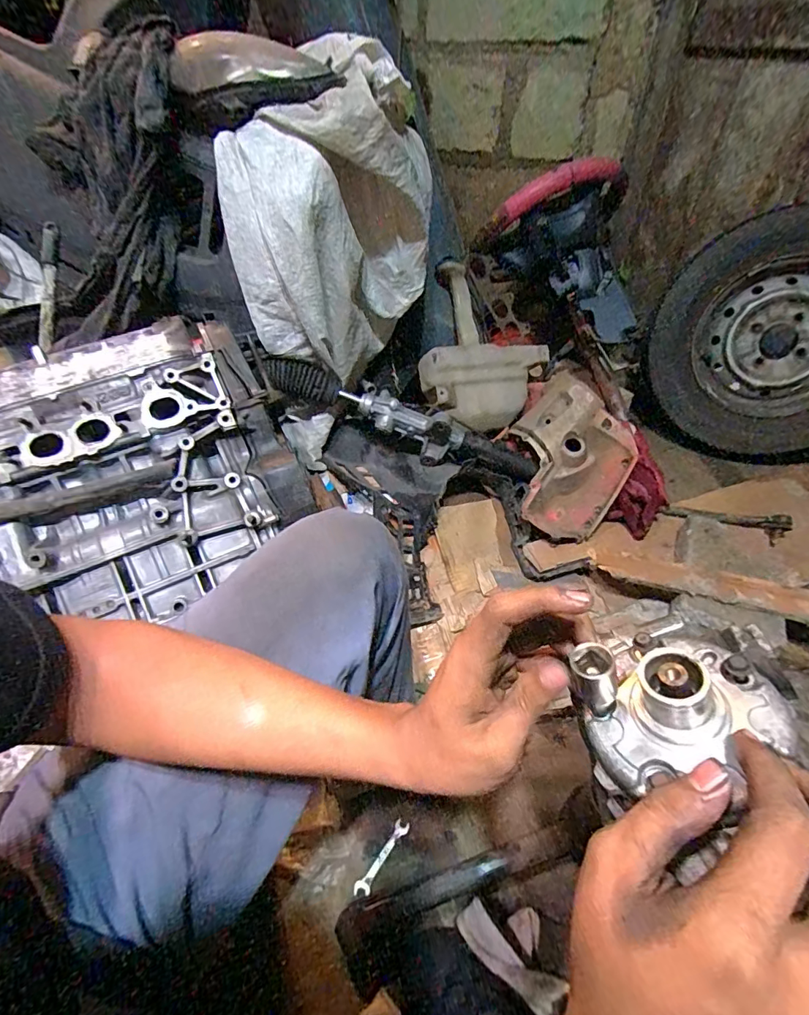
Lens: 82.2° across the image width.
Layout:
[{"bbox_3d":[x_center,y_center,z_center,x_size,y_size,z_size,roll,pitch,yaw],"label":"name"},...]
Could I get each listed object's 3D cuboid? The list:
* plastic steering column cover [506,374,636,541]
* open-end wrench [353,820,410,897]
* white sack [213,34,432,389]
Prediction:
[{"bbox_3d":[0.350,-0.104,1.009,0.268,0.308,0.077,36,16,15],"label":"plastic steering column cover"},{"bbox_3d":[-0.031,0.497,0.658,0.022,0.008,0.106,28,52,27],"label":"open-end wrench"},{"bbox_3d":[-0.134,-0.510,0.877,0.334,0.458,0.259,5,45,7],"label":"white sack"}]

